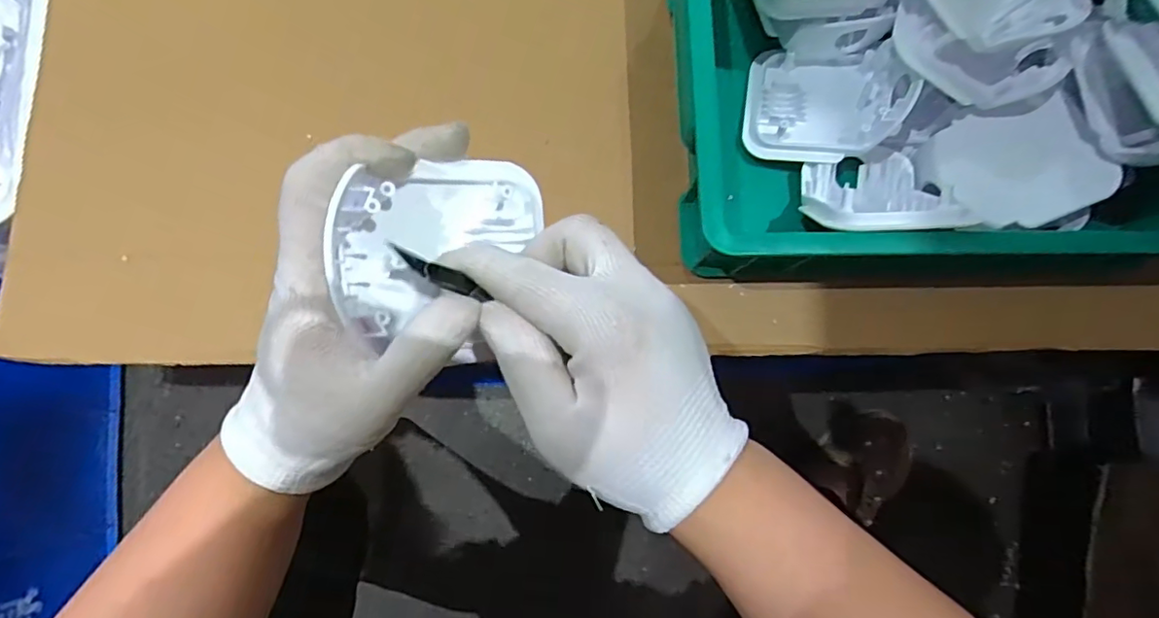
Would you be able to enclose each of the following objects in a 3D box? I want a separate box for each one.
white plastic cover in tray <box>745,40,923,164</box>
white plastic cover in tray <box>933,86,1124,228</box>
[{"bbox_3d":[0.162,-0.141,0.387,0.099,0.033,0.075,7,77,15],"label":"white plastic cover in tray"},{"bbox_3d":[0.272,-0.090,0.362,0.079,0.011,0.077,-23,76,15],"label":"white plastic cover in tray"}]

